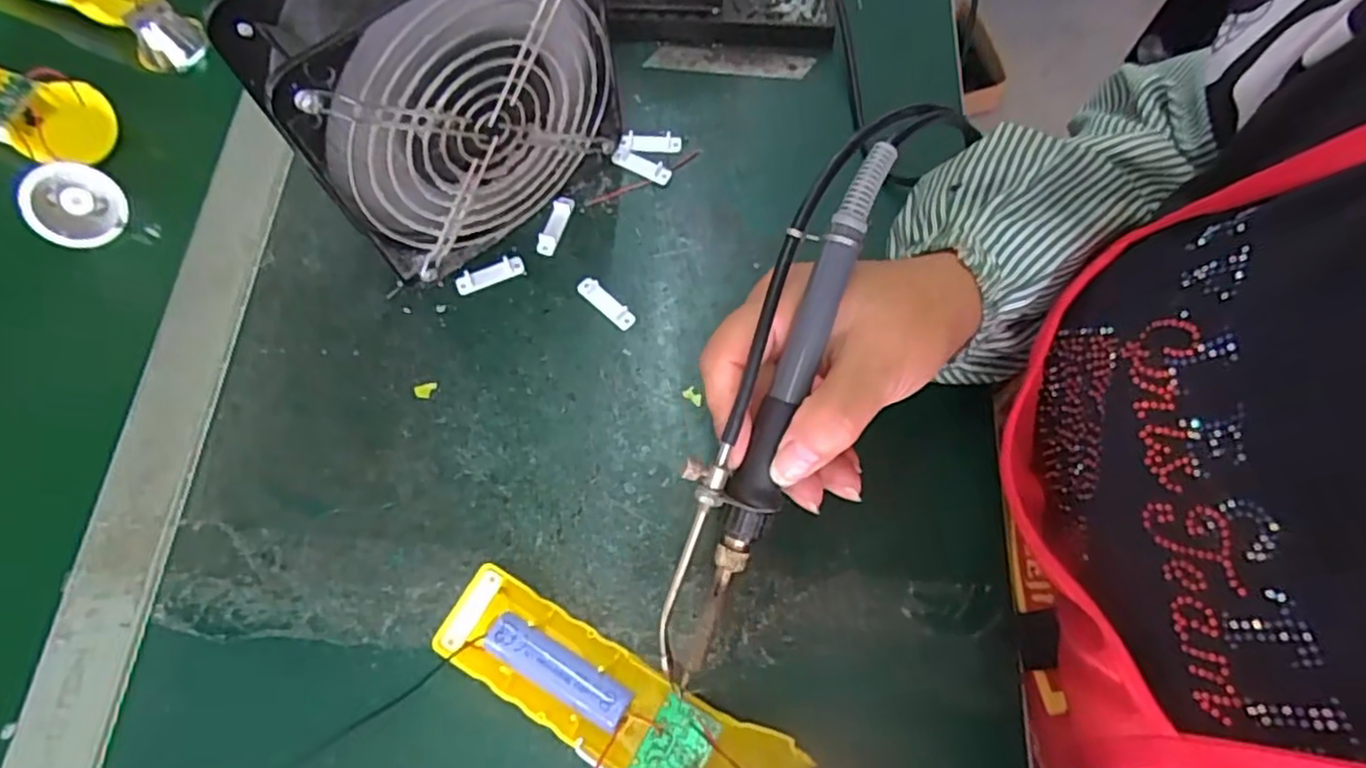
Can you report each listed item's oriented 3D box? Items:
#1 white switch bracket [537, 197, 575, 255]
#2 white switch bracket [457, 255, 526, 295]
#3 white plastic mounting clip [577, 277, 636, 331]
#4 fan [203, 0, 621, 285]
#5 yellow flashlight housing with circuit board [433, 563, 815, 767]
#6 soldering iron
[{"bbox_3d":[-0.071,-0.091,0.394,0.011,0.006,0.039,17,70,7],"label":"white switch bracket"},{"bbox_3d":[-0.106,-0.060,0.384,0.037,0.006,0.010,-25,71,-9],"label":"white switch bracket"},{"bbox_3d":[-0.041,-0.043,0.377,0.037,0.005,0.011,41,75,15],"label":"white plastic mounting clip"},{"bbox_3d":[-0.106,-0.137,0.335,0.147,0.152,0.061,-39,73,-13],"label":"fan"},{"bbox_3d":[-0.029,0.131,0.291,0.162,0.026,0.044,26,71,9],"label":"yellow flashlight housing with circuit board"},{"bbox_3d":[0.036,0.002,0.249,0.038,0.021,0.218,22,94,10],"label":"soldering iron"}]

